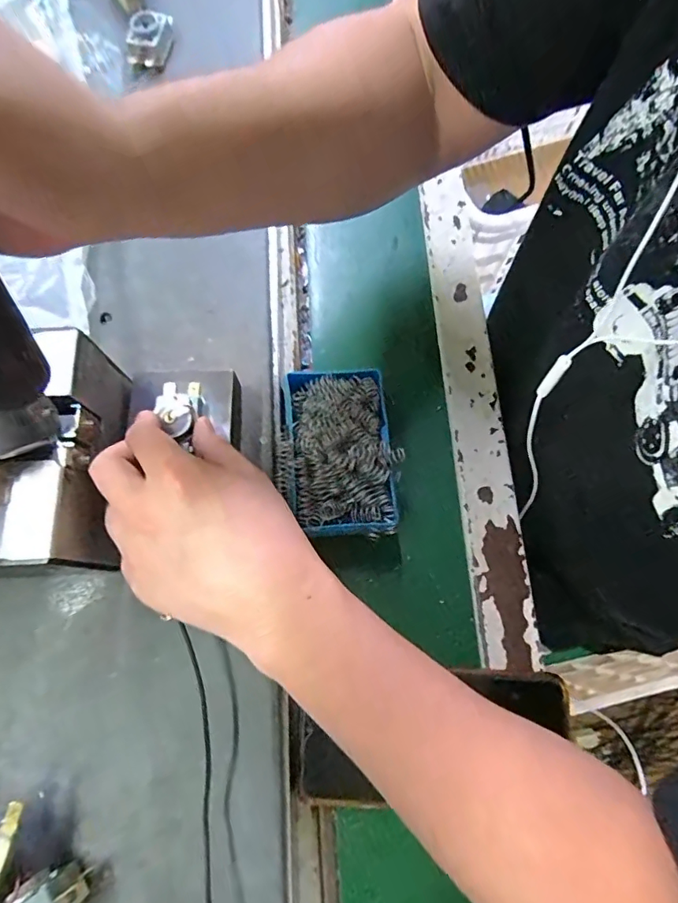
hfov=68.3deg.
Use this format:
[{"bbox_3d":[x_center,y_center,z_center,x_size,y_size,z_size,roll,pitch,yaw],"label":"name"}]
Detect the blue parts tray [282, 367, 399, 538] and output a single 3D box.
[{"bbox_3d":[0.000,-0.001,0.348,0.073,0.043,0.115,-4,72,-1],"label":"blue parts tray"}]

